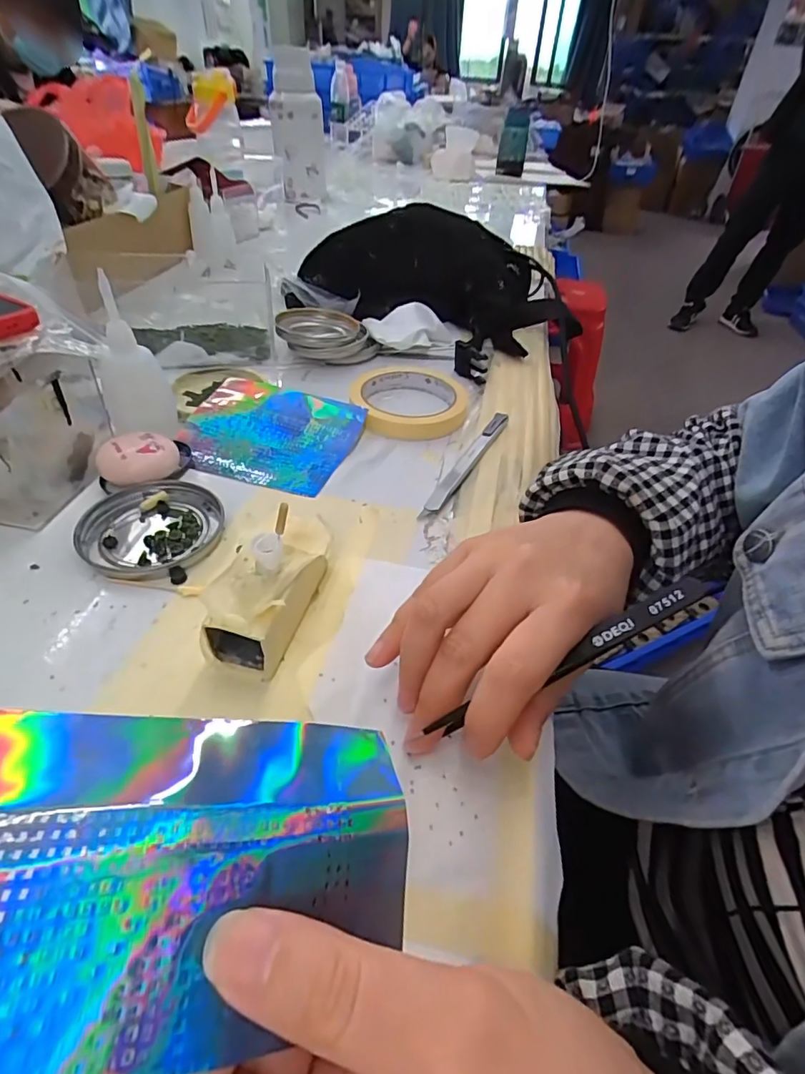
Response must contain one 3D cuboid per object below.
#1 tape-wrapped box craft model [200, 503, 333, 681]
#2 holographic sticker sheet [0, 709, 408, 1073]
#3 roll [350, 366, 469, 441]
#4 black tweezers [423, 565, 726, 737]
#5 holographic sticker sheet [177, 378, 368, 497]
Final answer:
[{"bbox_3d":[-0.064,0.021,0.256,0.039,0.050,0.084,16,44,12],"label":"tape-wrapped box craft model"},{"bbox_3d":[-0.054,0.076,0.120,0.119,0.009,0.072,13,44,-26],"label":"holographic sticker sheet"},{"bbox_3d":[0.006,-0.115,0.434,0.094,0.016,0.098,3,43,-2],"label":"roll"},{"bbox_3d":[0.070,0.046,0.205,0.126,0.004,0.010,-30,47,4],"label":"black tweezers"},{"bbox_3d":[-0.102,-0.080,0.386,0.122,0.016,0.102,16,44,13],"label":"holographic sticker sheet"}]

